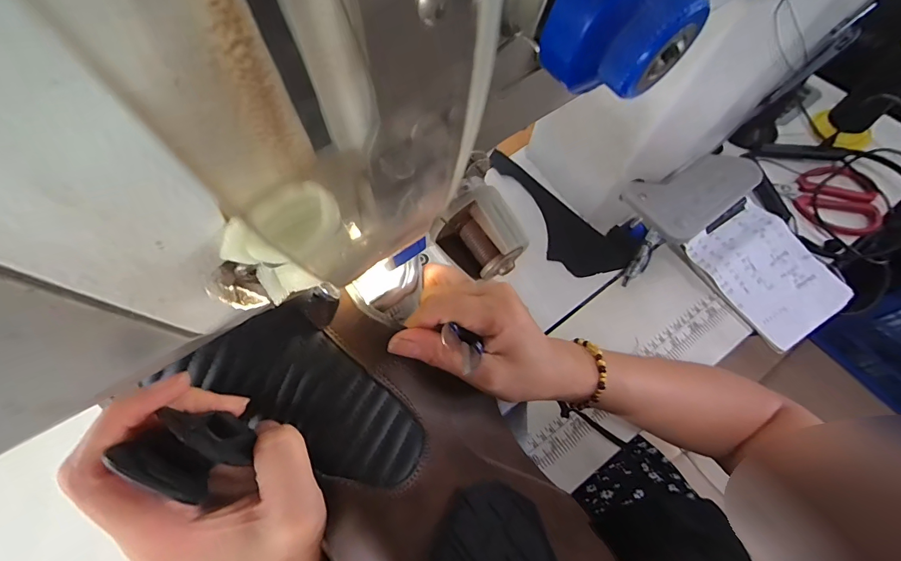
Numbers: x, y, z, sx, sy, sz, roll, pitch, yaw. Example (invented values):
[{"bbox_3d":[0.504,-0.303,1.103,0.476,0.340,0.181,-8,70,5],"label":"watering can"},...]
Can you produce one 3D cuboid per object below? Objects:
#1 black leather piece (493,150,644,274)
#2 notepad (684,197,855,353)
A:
[{"bbox_3d":[0.110,-0.067,0.457,0.186,0.007,0.075,35,75,9],"label":"black leather piece"},{"bbox_3d":[0.320,-0.010,0.421,0.107,0.009,0.129,-30,69,-10],"label":"notepad"}]

